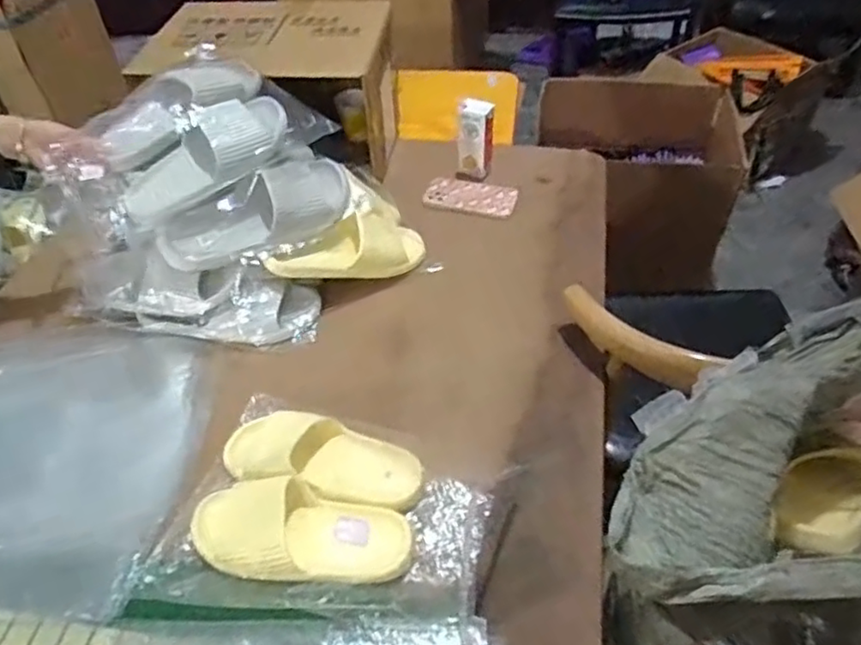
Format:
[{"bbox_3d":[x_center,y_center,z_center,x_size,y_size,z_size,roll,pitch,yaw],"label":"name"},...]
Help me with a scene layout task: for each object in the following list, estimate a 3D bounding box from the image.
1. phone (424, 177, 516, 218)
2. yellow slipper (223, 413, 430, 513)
[{"bbox_3d":[0.070,-0.223,1.128,0.159,0.013,0.088,9,48,13],"label":"phone"},{"bbox_3d":[-0.133,0.166,0.791,0.253,0.049,0.099,11,47,13],"label":"yellow slipper"}]

